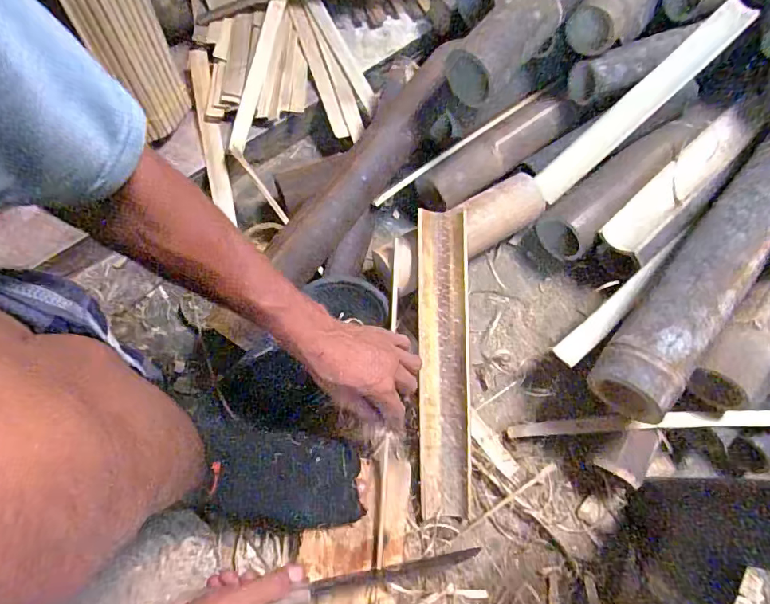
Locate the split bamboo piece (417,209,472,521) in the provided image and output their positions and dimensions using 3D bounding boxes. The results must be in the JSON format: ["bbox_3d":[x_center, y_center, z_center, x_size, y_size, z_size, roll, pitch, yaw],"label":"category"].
[{"bbox_3d":[0.073,0.073,0.566,0.062,0.025,0.366,0,86,-2],"label":"split bamboo piece"}]

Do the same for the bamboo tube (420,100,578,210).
[{"bbox_3d":[0.153,-0.210,0.653,0.261,0.055,0.055,-35,75,-13],"label":"bamboo tube"}]

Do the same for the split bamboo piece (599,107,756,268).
[{"bbox_3d":[0.406,-0.162,0.623,0.272,0.030,0.068,-42,77,-15],"label":"split bamboo piece"}]

